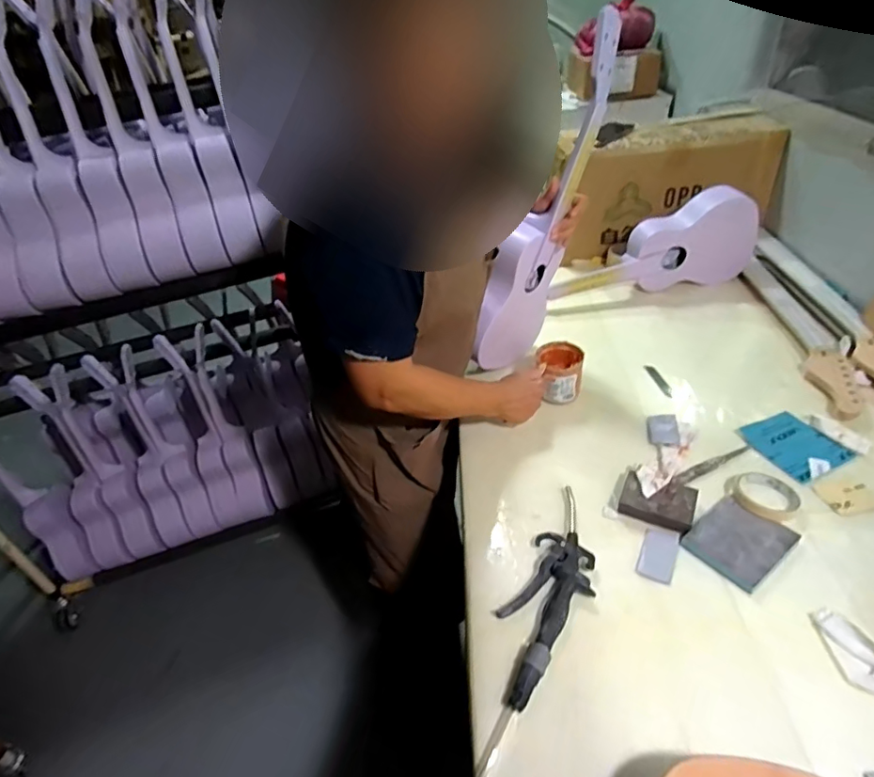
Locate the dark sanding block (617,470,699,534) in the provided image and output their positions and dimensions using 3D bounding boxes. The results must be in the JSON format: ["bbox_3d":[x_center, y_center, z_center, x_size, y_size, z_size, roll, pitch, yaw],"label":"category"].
[{"bbox_3d":[0.316,0.160,0.757,0.096,0.024,0.075,15,43,26],"label":"dark sanding block"}]

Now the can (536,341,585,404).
[{"bbox_3d":[0.224,-0.029,0.960,0.076,0.079,0.080,-5,38,4],"label":"can"}]

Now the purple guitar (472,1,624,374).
[{"bbox_3d":[0.194,-0.289,0.907,0.194,0.581,0.060,1,31,-32],"label":"purple guitar"}]

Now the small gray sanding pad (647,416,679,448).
[{"bbox_3d":[0.372,0.068,0.875,0.047,0.004,0.073,4,40,14],"label":"small gray sanding pad"}]

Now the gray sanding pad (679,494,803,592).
[{"bbox_3d":[0.398,0.199,0.699,0.113,0.019,0.097,-30,44,-26],"label":"gray sanding pad"}]

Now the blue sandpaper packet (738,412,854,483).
[{"bbox_3d":[0.561,0.088,0.835,0.116,0.008,0.120,-18,41,-17],"label":"blue sandpaper packet"}]

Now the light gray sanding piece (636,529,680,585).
[{"bbox_3d":[0.294,0.219,0.704,0.043,0.004,0.076,15,43,26],"label":"light gray sanding piece"}]

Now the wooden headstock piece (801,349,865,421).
[{"bbox_3d":[0.685,-0.013,0.913,0.074,0.022,0.174,1,39,11],"label":"wooden headstock piece"}]

